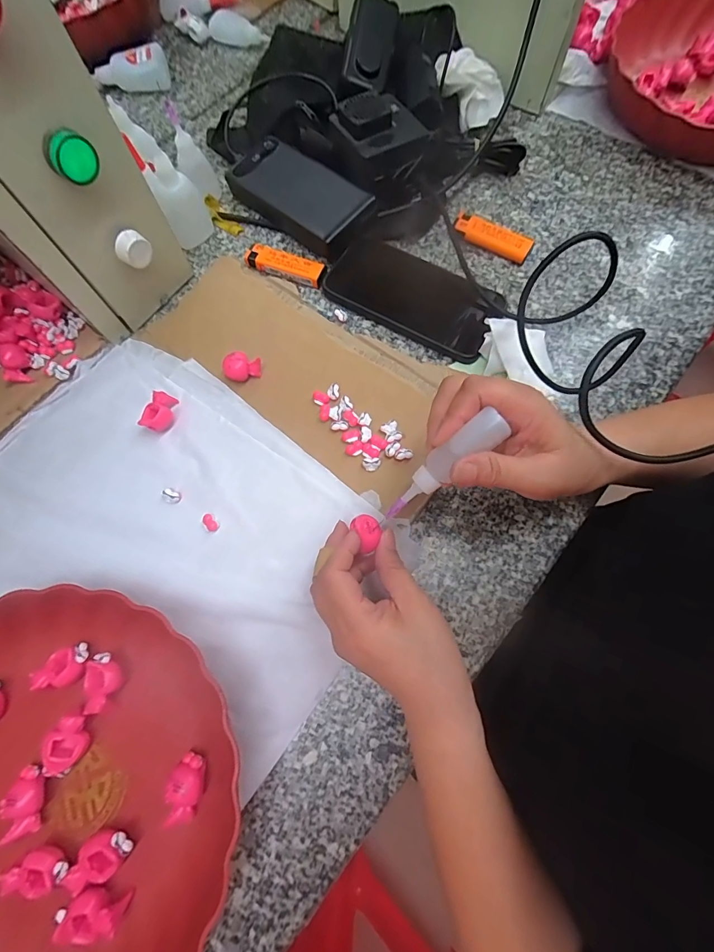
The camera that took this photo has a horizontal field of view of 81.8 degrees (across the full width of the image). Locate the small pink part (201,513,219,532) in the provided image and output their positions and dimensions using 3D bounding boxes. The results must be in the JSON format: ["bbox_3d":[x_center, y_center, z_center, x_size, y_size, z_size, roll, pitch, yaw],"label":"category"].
[{"bbox_3d":[-0.113,0.036,0.318,0.009,0.004,0.015,-36,75,-10],"label":"small pink part"}]

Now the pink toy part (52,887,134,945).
[{"bbox_3d":[-0.154,0.257,0.242,0.034,0.019,0.023,-17,73,-5],"label":"pink toy part"}]

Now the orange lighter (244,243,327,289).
[{"bbox_3d":[-0.071,-0.209,0.408,0.082,0.011,0.025,22,74,8],"label":"orange lighter"}]

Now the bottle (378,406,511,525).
[{"bbox_3d":[0.051,-0.005,0.252,0.091,0.016,0.019,-44,73,25],"label":"bottle"}]

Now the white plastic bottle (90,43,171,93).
[{"bbox_3d":[-0.276,-0.494,0.499,0.090,0.028,0.037,-5,72,-1],"label":"white plastic bottle"}]

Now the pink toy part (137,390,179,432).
[{"bbox_3d":[-0.162,-0.052,0.340,0.020,0.014,0.032,13,73,5],"label":"pink toy part"}]

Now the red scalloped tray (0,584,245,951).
[{"bbox_3d":[-0.196,0.200,0.254,0.226,0.051,0.242,-41,76,-12],"label":"red scalloped tray"}]

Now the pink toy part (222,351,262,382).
[{"bbox_3d":[-0.099,-0.093,0.357,0.028,0.022,0.022,14,73,5],"label":"pink toy part"}]

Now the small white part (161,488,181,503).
[{"bbox_3d":[-0.148,0.015,0.326,0.016,0.005,0.011,27,74,9],"label":"small white part"}]

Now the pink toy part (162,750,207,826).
[{"bbox_3d":[-0.106,0.196,0.261,0.020,0.024,0.033,5,72,2],"label":"pink toy part"}]

